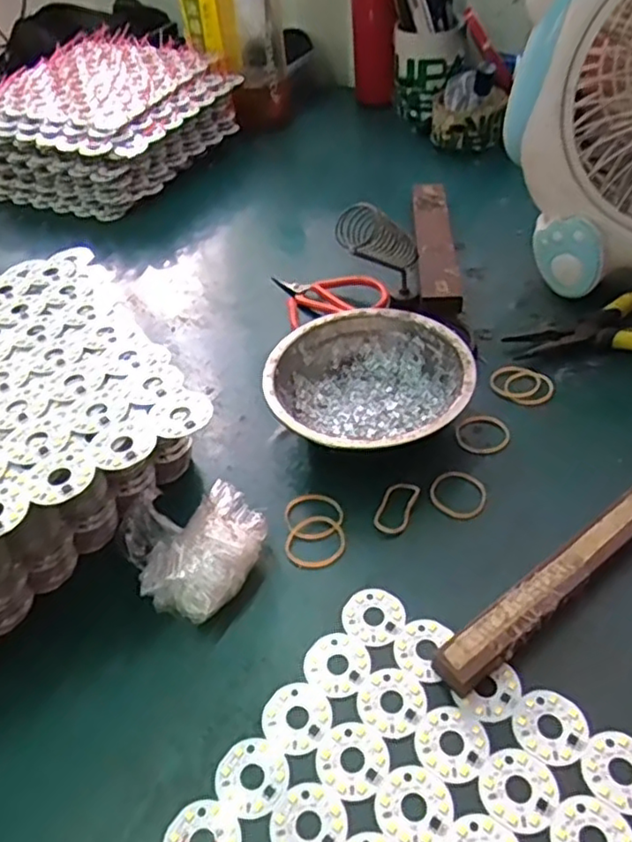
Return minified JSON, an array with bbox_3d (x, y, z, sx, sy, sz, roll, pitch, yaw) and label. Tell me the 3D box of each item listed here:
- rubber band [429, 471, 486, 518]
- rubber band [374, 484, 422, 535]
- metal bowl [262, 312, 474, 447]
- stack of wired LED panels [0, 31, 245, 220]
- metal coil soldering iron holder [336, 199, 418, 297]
[{"bbox_3d":[0.083,0.042,0.382,0.032,0.004,0.032,-2,44,2],"label":"rubber band"},{"bbox_3d":[0.046,0.049,0.374,0.018,0.004,0.036,15,47,19],"label":"rubber band"},{"bbox_3d":[0.033,-0.018,0.422,0.125,0.047,0.121,-2,44,2],"label":"metal bowl"},{"bbox_3d":[-0.236,-0.342,0.754,0.252,0.099,0.248,15,47,19],"label":"stack of wired LED panels"},{"bbox_3d":[0.048,-0.119,0.454,0.028,0.039,0.097,30,12,30],"label":"metal coil soldering iron holder"}]

